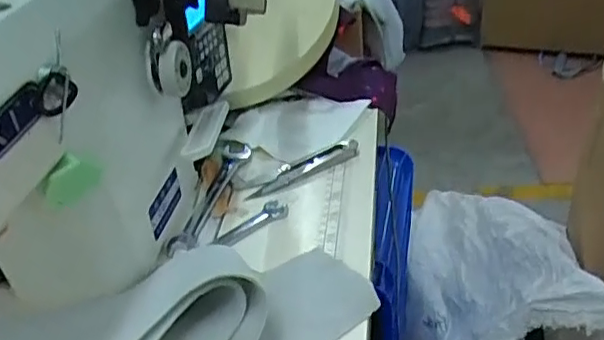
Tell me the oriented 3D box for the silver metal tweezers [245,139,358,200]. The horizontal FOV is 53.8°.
[{"bbox_3d":[0.001,-0.004,0.520,0.107,0.015,0.024,-23,38,-24],"label":"silver metal tweezers"}]

